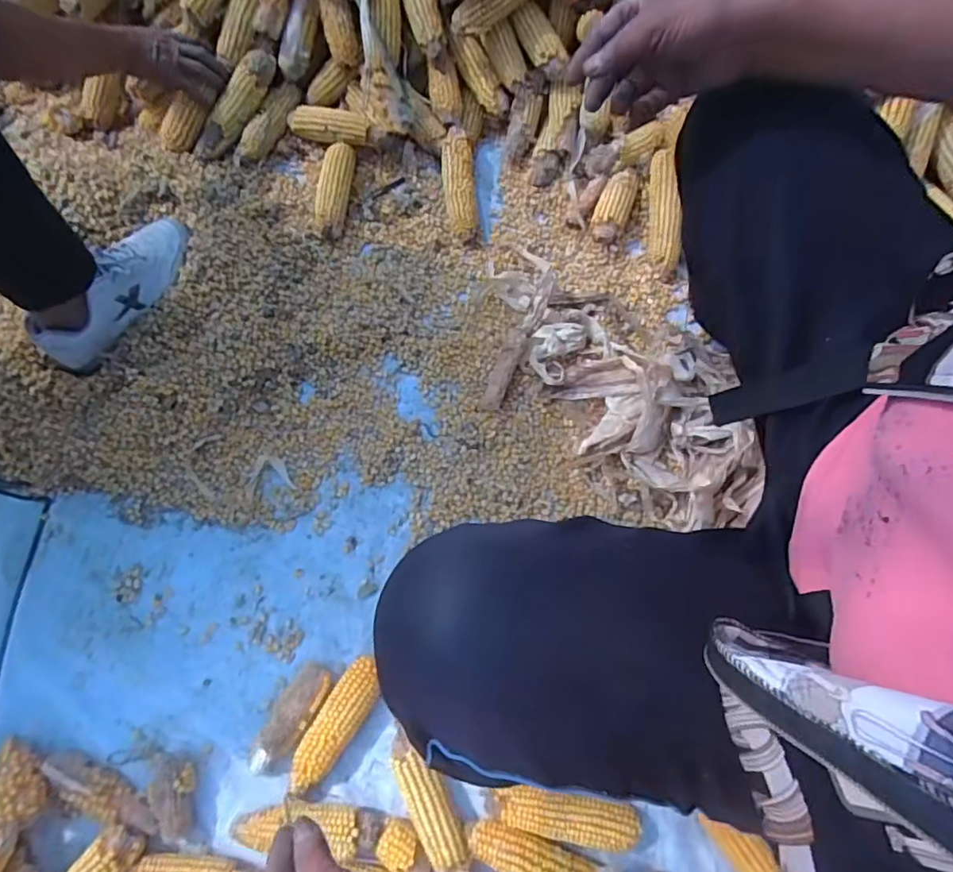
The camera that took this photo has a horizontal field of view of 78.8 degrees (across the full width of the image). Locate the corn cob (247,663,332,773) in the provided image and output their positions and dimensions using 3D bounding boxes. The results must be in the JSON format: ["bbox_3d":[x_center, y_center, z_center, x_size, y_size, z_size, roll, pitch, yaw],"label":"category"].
[{"bbox_3d":[-0.220,0.331,0.677,0.050,0.035,0.129,26,74,8],"label":"corn cob"}]

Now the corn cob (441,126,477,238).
[{"bbox_3d":[-0.029,-0.407,0.926,0.050,0.040,0.181,-5,88,-2],"label":"corn cob"}]

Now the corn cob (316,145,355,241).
[{"bbox_3d":[-0.225,-0.386,0.911,0.048,0.045,0.154,8,72,3],"label":"corn cob"}]

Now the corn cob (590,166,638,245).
[{"bbox_3d":[0.222,-0.369,0.936,0.050,0.050,0.128,25,73,8],"label":"corn cob"}]

